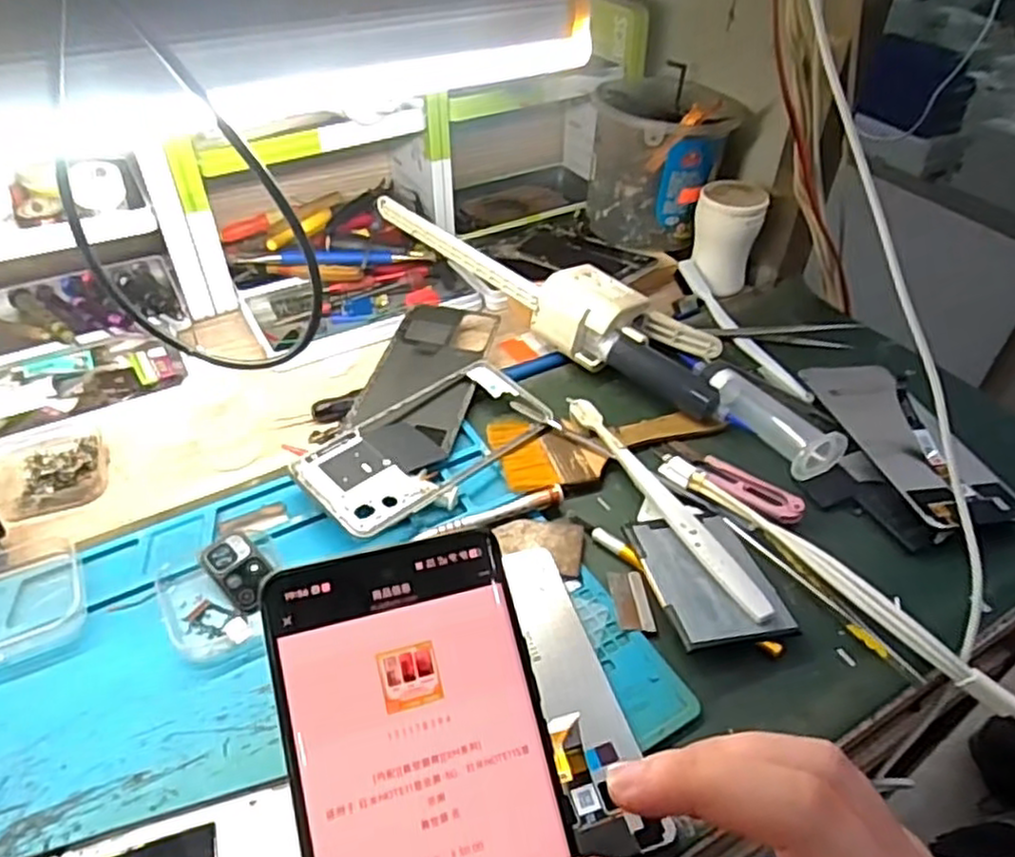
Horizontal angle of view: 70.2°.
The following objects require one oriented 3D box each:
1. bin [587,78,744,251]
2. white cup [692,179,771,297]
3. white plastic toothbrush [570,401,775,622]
[{"bbox_3d":[0.133,-0.230,0.642,0.106,0.126,0.108,1,43,-1],"label":"bin"},{"bbox_3d":[0.181,-0.159,0.605,0.054,0.077,0.048,13,44,12],"label":"white cup"},{"bbox_3d":[0.090,0.042,0.433,0.016,0.018,0.186,-19,46,-21],"label":"white plastic toothbrush"}]

